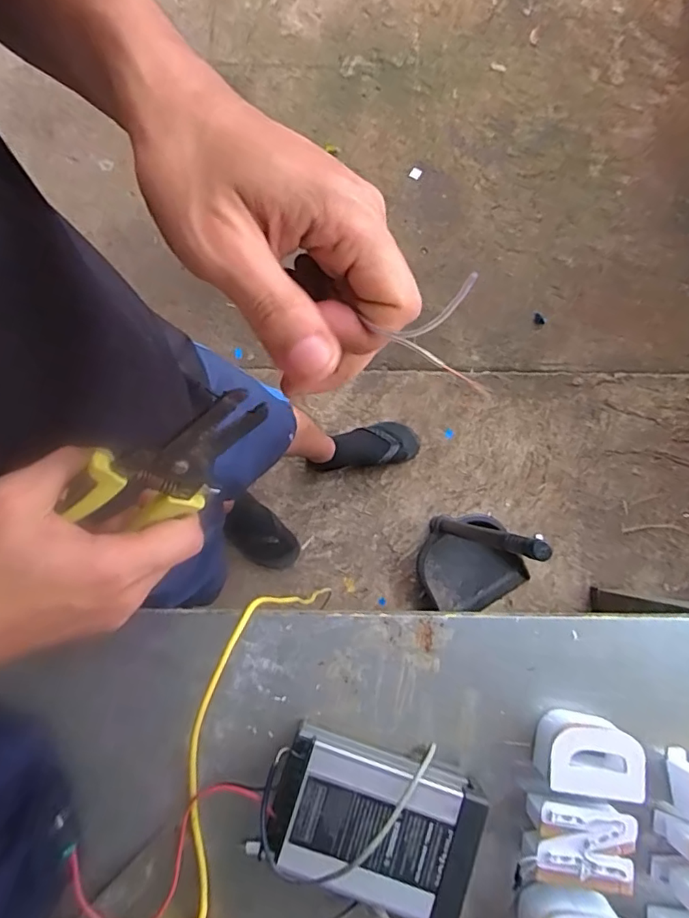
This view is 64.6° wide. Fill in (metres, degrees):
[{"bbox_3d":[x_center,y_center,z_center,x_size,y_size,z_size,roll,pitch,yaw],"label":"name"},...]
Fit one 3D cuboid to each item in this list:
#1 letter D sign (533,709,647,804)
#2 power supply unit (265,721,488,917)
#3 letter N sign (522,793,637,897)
[{"bbox_3d":[0.222,0.271,0.503,0.095,0.039,0.066,13,81,4],"label":"letter D sign"},{"bbox_3d":[0.027,0.324,0.483,0.190,0.048,0.118,16,81,4],"label":"power supply unit"},{"bbox_3d":[0.207,0.340,0.488,0.091,0.044,0.069,12,81,4],"label":"letter N sign"}]

